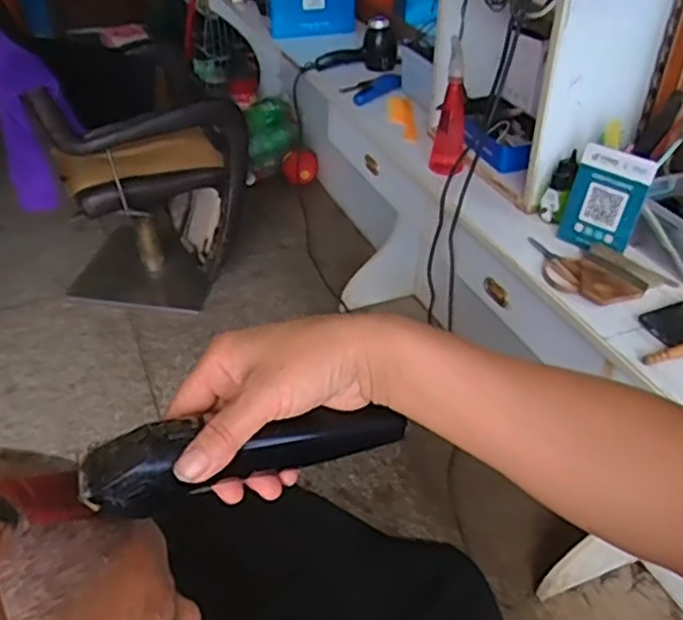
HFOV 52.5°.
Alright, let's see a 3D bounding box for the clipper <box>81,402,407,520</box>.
[{"bbox_3d":[-0.048,0.071,0.365,0.166,0.028,0.043,-9,39,-21],"label":"clipper"}]

